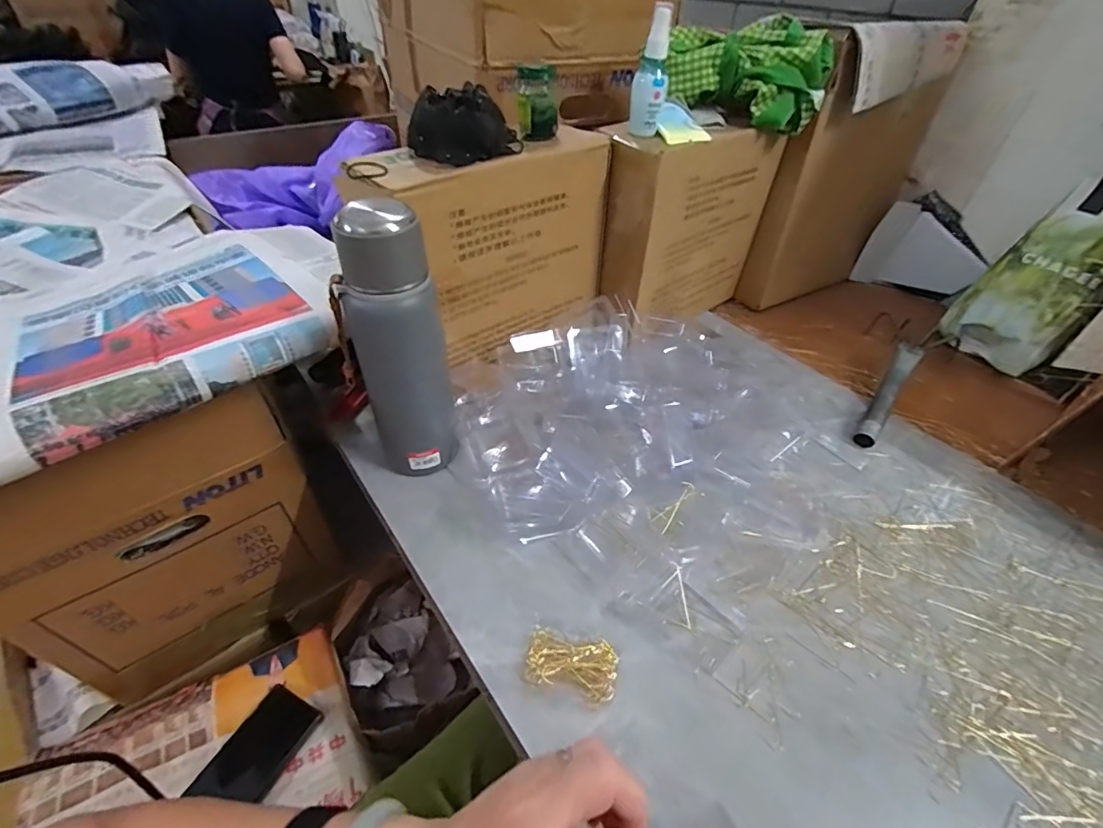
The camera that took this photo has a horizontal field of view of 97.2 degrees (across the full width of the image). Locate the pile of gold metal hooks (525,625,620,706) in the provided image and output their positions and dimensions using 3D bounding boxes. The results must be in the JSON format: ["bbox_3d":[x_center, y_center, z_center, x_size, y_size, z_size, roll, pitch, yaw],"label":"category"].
[{"bbox_3d":[0.016,0.201,0.390,0.069,0.016,0.042,11,43,7],"label":"pile of gold metal hooks"}]

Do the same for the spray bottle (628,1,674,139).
[{"bbox_3d":[0.113,-0.377,0.538,0.034,0.116,0.043,10,43,8],"label":"spray bottle"}]

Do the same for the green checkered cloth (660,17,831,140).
[{"bbox_3d":[0.239,-0.428,0.613,0.206,0.095,0.088,11,43,9],"label":"green checkered cloth"}]

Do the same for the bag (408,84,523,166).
[{"bbox_3d":[-0.085,-0.286,0.480,0.095,0.051,0.067,-26,50,-28],"label":"bag"}]

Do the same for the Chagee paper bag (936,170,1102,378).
[{"bbox_3d":[0.711,-0.215,0.664,0.083,0.321,0.129,6,36,-35],"label":"Chagee paper bag"}]

